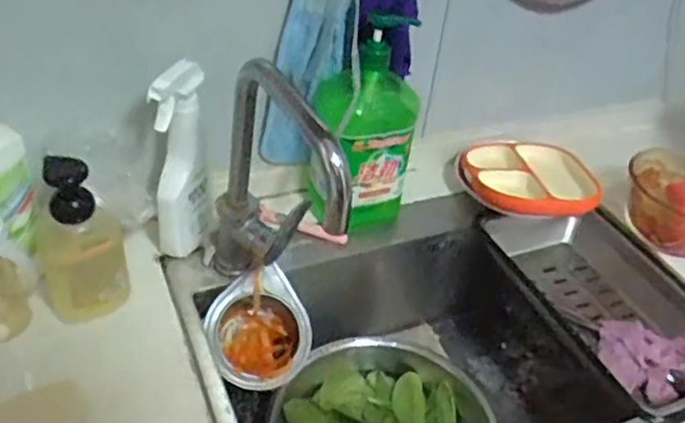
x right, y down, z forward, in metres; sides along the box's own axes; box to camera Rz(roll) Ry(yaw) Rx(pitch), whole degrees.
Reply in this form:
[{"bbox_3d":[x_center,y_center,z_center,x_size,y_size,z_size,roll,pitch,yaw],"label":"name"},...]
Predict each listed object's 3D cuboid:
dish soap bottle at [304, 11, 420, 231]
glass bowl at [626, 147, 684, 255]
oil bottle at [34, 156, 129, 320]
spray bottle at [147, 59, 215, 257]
[{"bbox_3d":[0.029,-0.111,0.876,0.144,0.315,0.073,0,39,-7],"label":"dish soap bottle"},{"bbox_3d":[0.502,-0.008,0.954,0.171,0.091,0.164,3,39,-3],"label":"glass bowl"},{"bbox_3d":[-0.292,0.040,0.732,0.091,0.213,0.059,-11,42,-19],"label":"oil bottle"},{"bbox_3d":[-0.205,-0.065,0.801,0.058,0.251,0.076,23,42,23],"label":"spray bottle"}]

